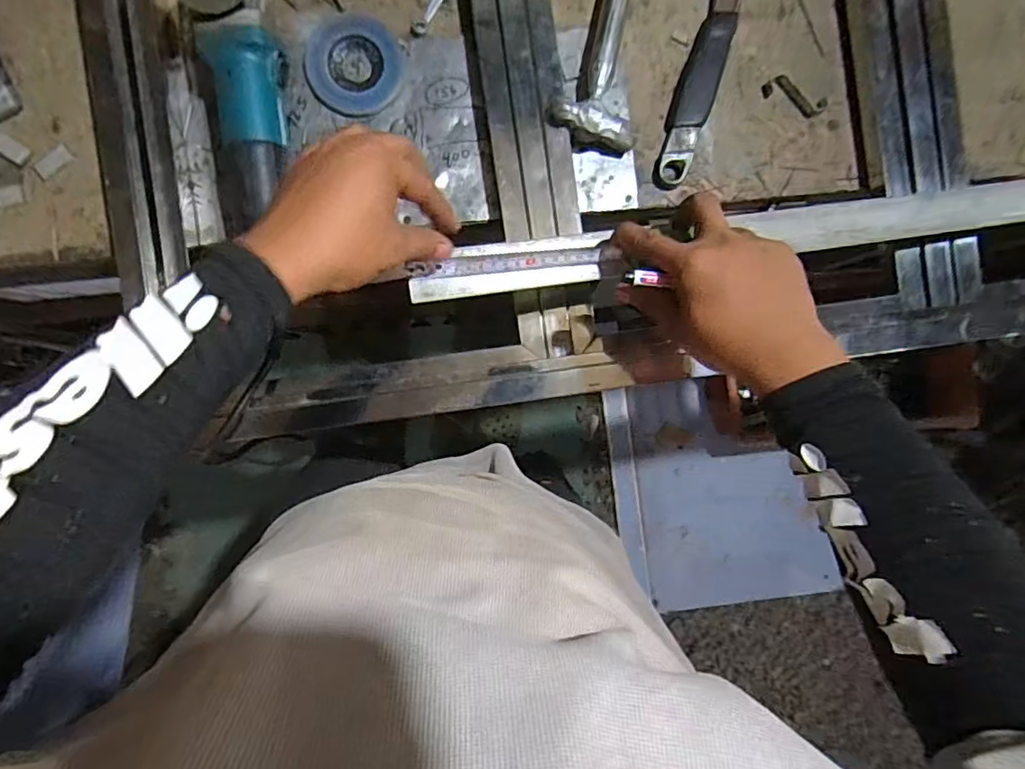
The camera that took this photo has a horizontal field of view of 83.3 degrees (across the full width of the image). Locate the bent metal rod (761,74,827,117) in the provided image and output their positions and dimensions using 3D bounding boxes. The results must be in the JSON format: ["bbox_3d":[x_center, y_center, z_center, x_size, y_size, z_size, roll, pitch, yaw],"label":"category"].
[{"bbox_3d":[0.289,-0.295,0.590,0.065,0.009,0.026,27,90,-3],"label":"bent metal rod"}]

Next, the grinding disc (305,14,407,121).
[{"bbox_3d":[-0.158,-0.326,0.584,0.092,0.016,0.098,0,91,-2],"label":"grinding disc"}]

